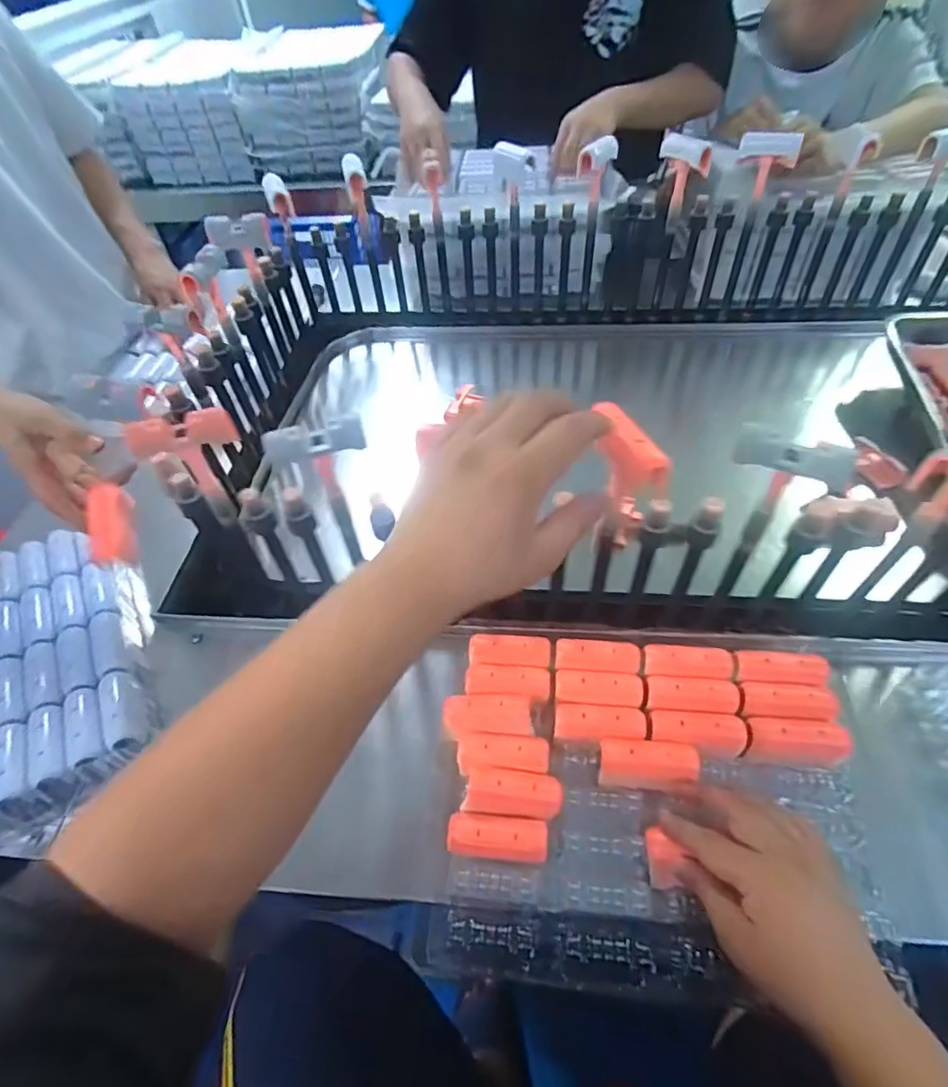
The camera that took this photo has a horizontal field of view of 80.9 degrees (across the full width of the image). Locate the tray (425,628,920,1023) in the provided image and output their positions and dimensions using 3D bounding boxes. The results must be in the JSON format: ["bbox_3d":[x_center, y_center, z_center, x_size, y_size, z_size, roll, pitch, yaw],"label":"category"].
[{"bbox_3d":[0.140,0.199,0.454,0.319,0.053,0.268,4,51,7],"label":"tray"}]

